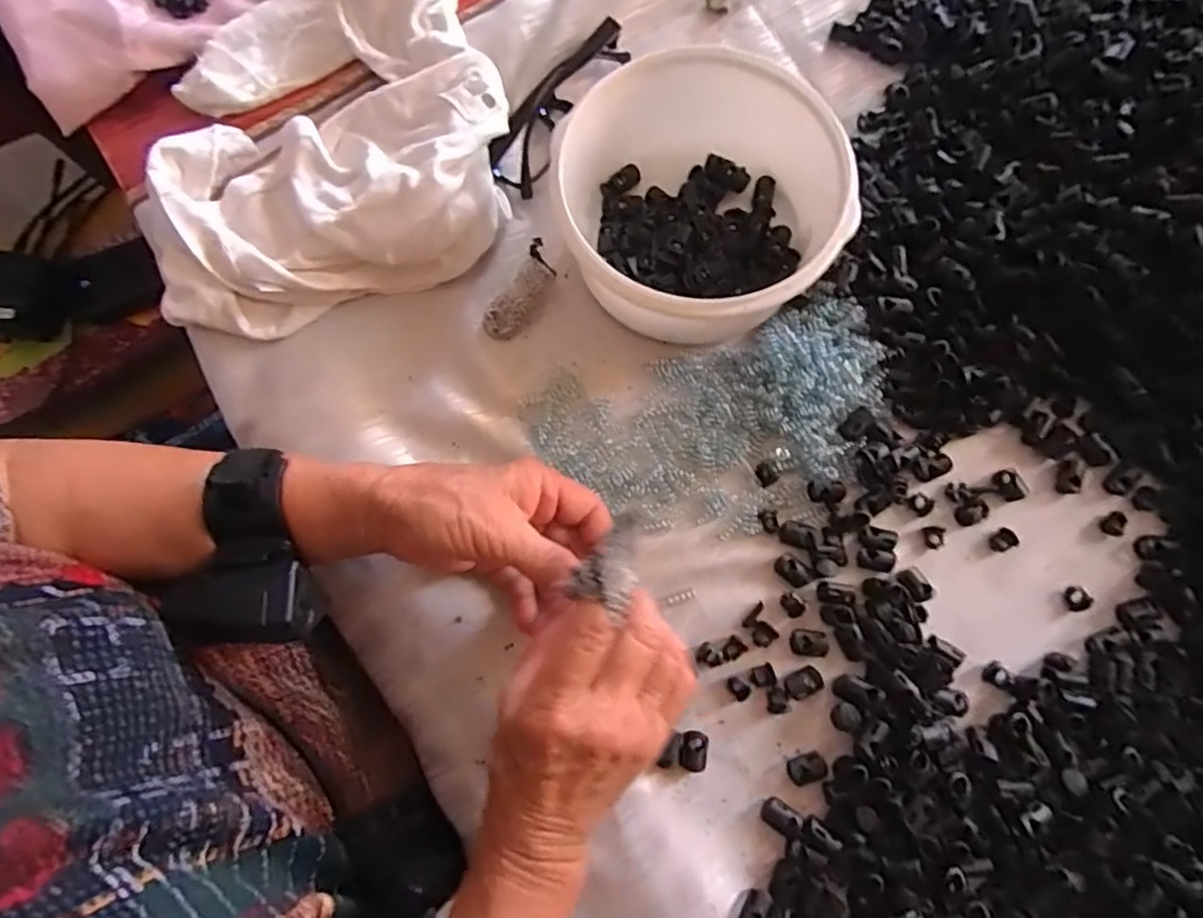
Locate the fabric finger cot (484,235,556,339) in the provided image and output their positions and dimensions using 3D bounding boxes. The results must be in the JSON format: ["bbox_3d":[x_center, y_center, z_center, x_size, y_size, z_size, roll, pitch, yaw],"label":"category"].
[{"bbox_3d":[-0.049,-0.103,0.402,0.023,0.014,0.064,32,90,9],"label":"fabric finger cot"}]

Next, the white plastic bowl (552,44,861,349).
[{"bbox_3d":[0.054,-0.139,0.376,0.160,0.074,0.143,25,76,7],"label":"white plastic bowl"}]

